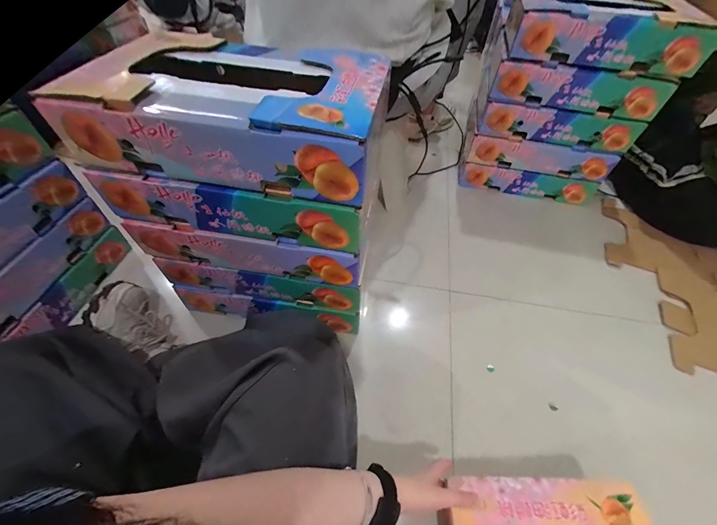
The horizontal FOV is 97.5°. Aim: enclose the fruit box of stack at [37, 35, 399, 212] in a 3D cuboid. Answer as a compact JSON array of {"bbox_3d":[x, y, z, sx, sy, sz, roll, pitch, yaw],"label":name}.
[{"bbox_3d":[-0.182,-0.220,0.458,0.432,0.097,0.238,11,51,7],"label":"fruit box of stack"}]

